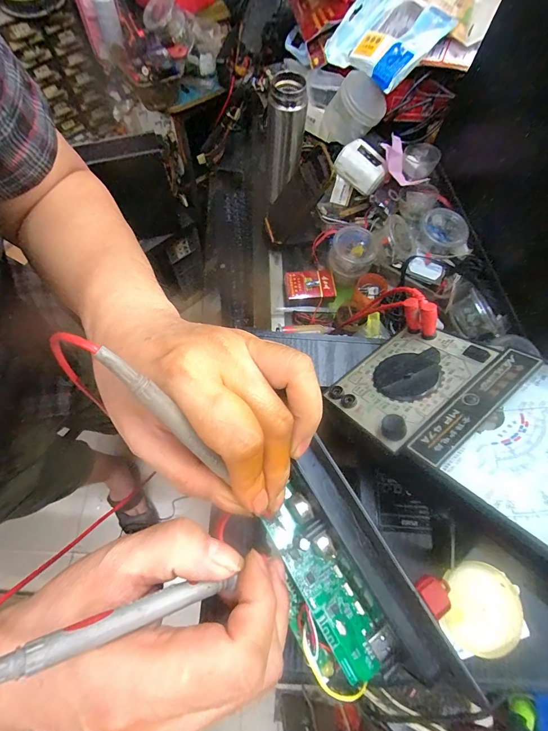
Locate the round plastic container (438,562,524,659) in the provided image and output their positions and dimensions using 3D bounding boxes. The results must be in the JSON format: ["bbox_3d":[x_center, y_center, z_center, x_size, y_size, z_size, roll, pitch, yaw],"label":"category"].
[{"bbox_3d":[0.147,0.172,0.240,0.054,0.006,0.055,1,68,-2],"label":"round plastic container"}]

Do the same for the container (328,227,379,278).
[{"bbox_3d":[0.136,-0.196,0.590,0.077,0.044,0.078,1,68,-2],"label":"container"}]

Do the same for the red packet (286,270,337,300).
[{"bbox_3d":[0.063,-0.143,0.603,0.085,0.015,0.048,-2,92,15],"label":"red packet"}]

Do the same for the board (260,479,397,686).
[{"bbox_3d":[0.029,0.120,0.191,0.032,0.019,0.100,-29,82,-13],"label":"board"}]

